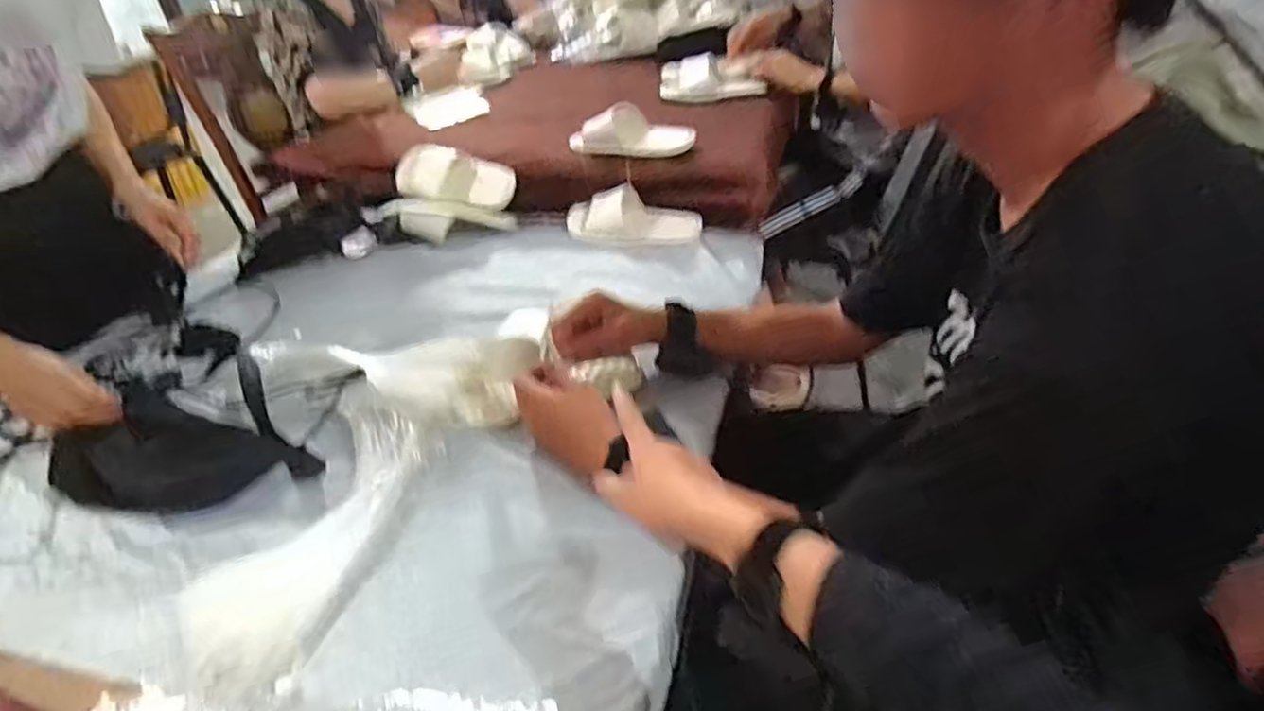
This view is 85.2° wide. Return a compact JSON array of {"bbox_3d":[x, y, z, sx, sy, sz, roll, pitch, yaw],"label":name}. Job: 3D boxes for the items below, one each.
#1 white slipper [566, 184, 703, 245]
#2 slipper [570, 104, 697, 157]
[{"bbox_3d":[-0.002,-0.231,1.166,0.240,0.069,0.089,6,37,15],"label":"white slipper"},{"bbox_3d":[-0.003,-0.396,1.217,0.231,0.061,0.078,1,36,9],"label":"slipper"}]

